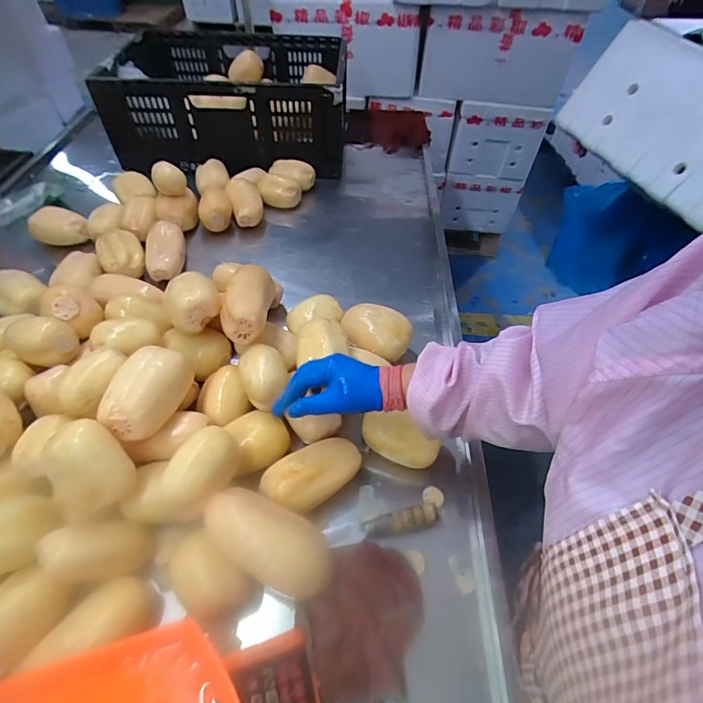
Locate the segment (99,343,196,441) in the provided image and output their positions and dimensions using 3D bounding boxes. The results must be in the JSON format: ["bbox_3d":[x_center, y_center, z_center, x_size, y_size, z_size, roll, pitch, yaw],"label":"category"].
[{"bbox_3d":[-0.264,0.053,0.538,0.063,0.056,0.120,9,51,6],"label":"segment"}]

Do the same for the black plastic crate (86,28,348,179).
[{"bbox_3d":[-0.322,-0.675,1.128,0.598,0.211,0.376,-2,51,-3],"label":"black plastic crate"}]

